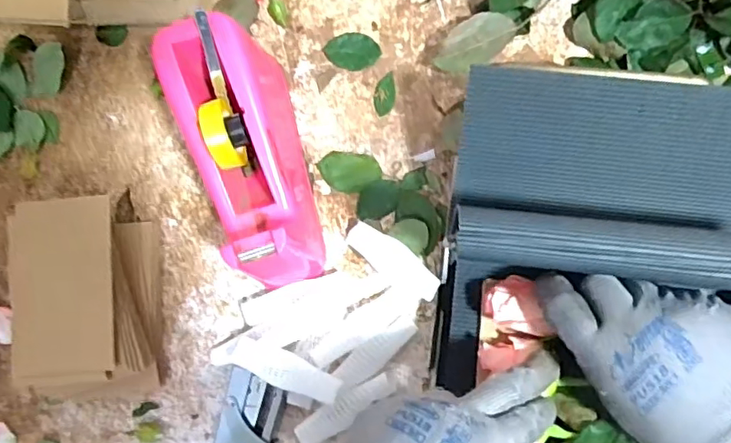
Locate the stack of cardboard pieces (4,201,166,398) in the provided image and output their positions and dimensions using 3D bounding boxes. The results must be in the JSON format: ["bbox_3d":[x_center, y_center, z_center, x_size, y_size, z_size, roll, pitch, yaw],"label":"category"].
[{"bbox_3d":[-0.233,0.065,0.490,0.109,0.060,0.163,-5,84,5],"label":"stack of cardboard pieces"}]

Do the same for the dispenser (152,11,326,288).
[{"bbox_3d":[-0.091,-0.048,0.465,0.076,0.103,0.200,-15,84,4],"label":"dispenser"}]

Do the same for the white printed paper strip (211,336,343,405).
[{"bbox_3d":[-0.072,0.116,0.481,0.111,0.035,0.032,14,87,7],"label":"white printed paper strip"}]

